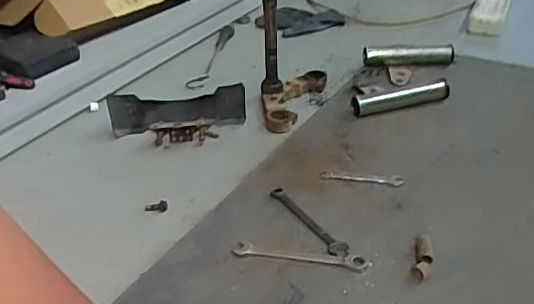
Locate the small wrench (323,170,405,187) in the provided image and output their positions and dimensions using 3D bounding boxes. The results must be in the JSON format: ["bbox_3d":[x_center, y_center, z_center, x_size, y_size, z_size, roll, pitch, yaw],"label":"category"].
[{"bbox_3d":[0.142,0.039,0.839,0.121,0.008,0.026,4,34,8],"label":"small wrench"}]

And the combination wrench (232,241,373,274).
[{"bbox_3d":[0.043,0.130,0.700,0.169,0.009,0.025,5,35,10],"label":"combination wrench"}]

